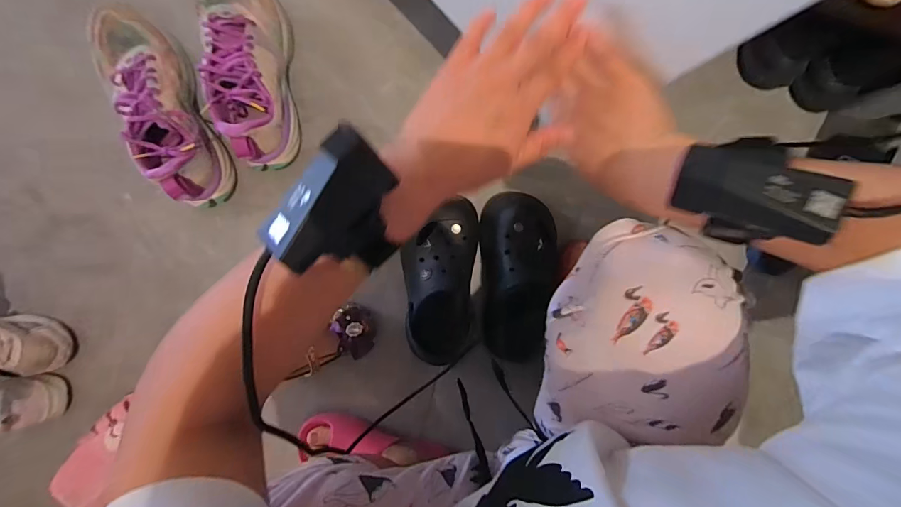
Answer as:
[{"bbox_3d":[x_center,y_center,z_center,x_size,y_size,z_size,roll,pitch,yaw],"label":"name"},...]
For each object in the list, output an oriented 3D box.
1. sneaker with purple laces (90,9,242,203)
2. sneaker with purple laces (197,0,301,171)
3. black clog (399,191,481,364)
[{"bbox_3d":[-0.377,-0.190,0.532,0.098,0.122,0.262,-31,97,-2],"label":"sneaker with purple laces"},{"bbox_3d":[-0.262,-0.246,0.536,0.102,0.121,0.268,-10,95,-4],"label":"sneaker with purple laces"},{"bbox_3d":[-0.018,0.041,0.592,0.104,0.076,0.222,6,94,-6],"label":"black clog"}]

